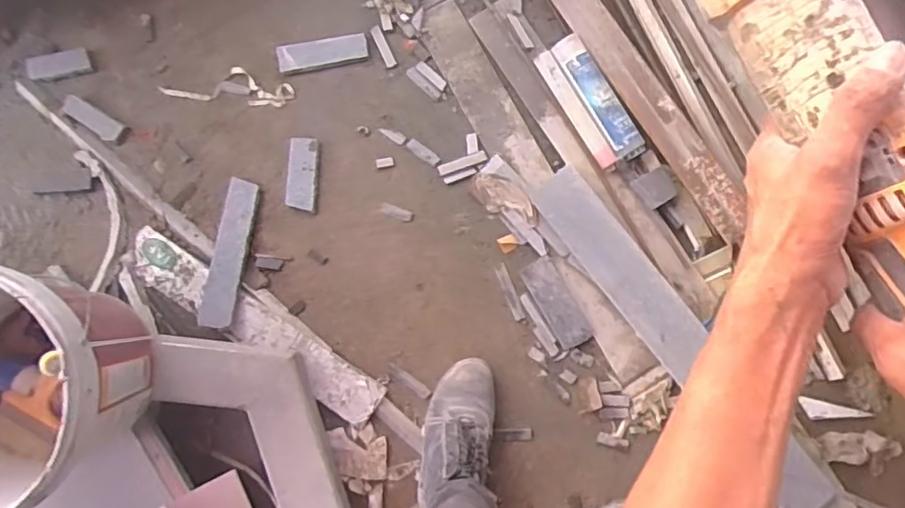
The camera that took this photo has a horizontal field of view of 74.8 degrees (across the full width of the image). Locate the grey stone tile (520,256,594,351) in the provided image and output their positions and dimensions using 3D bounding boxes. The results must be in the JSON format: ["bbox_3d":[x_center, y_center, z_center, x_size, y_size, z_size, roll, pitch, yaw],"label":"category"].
[{"bbox_3d":[0.195,0.091,1.102,0.065,0.004,0.171,-30,89,0],"label":"grey stone tile"}]

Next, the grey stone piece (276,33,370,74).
[{"bbox_3d":[-0.242,-0.376,1.106,0.165,0.010,0.051,-9,89,0],"label":"grey stone piece"}]

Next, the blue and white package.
[{"bbox_3d":[0.254,-0.278,1.096,0.088,0.044,0.252,-31,89,0],"label":"blue and white package"}]

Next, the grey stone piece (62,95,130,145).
[{"bbox_3d":[-0.657,-0.246,1.084,0.118,0.018,0.039,31,89,1],"label":"grey stone piece"}]

